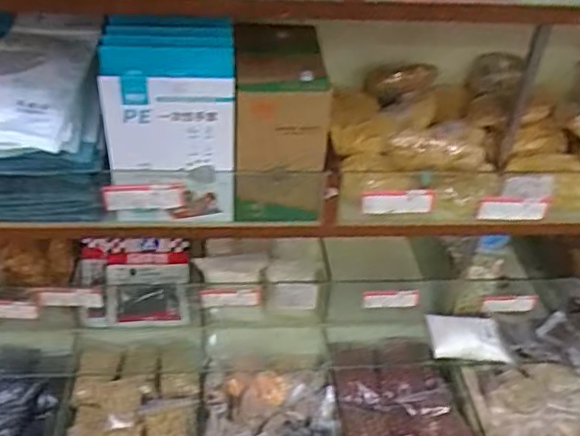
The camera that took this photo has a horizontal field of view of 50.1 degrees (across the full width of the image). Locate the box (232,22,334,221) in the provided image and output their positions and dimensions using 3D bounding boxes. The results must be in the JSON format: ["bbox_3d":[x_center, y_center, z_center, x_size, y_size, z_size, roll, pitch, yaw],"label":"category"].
[{"bbox_3d":[-0.013,-0.112,0.749,0.101,0.199,0.133,0,36,-5],"label":"box"}]

